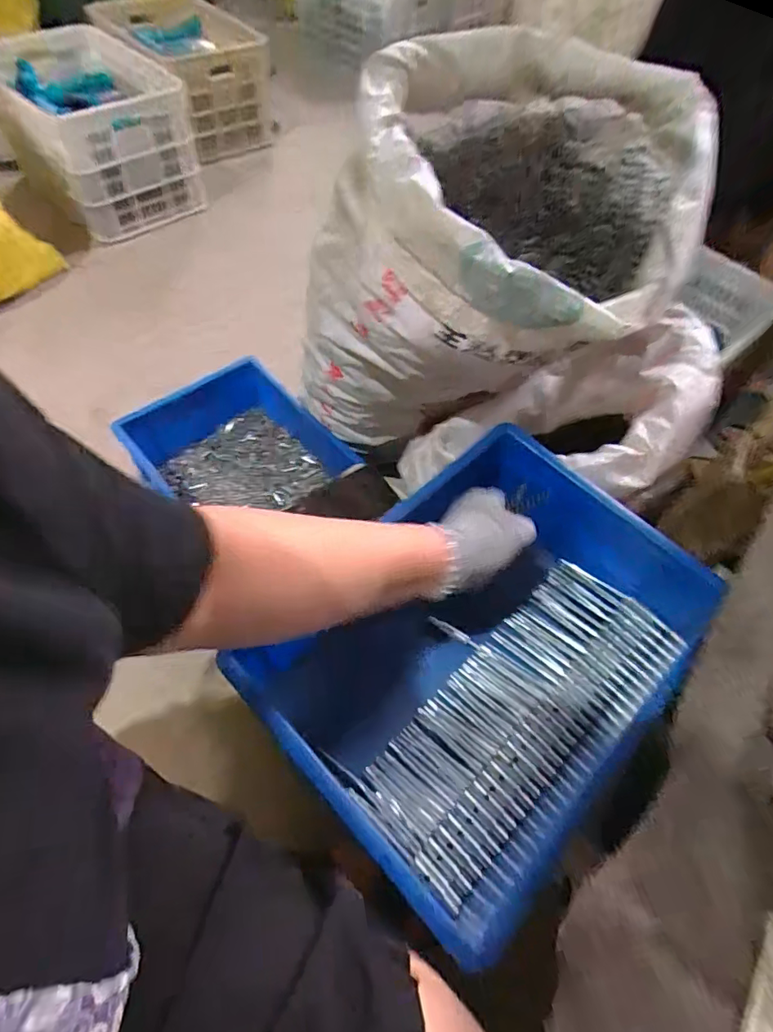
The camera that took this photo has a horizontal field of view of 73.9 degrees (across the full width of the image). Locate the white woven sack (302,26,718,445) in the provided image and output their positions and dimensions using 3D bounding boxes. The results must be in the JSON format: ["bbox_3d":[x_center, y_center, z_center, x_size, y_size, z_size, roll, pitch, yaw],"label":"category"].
[{"bbox_3d":[0.119,-0.300,0.704,0.439,0.456,0.359,31,62,16],"label":"white woven sack"}]

